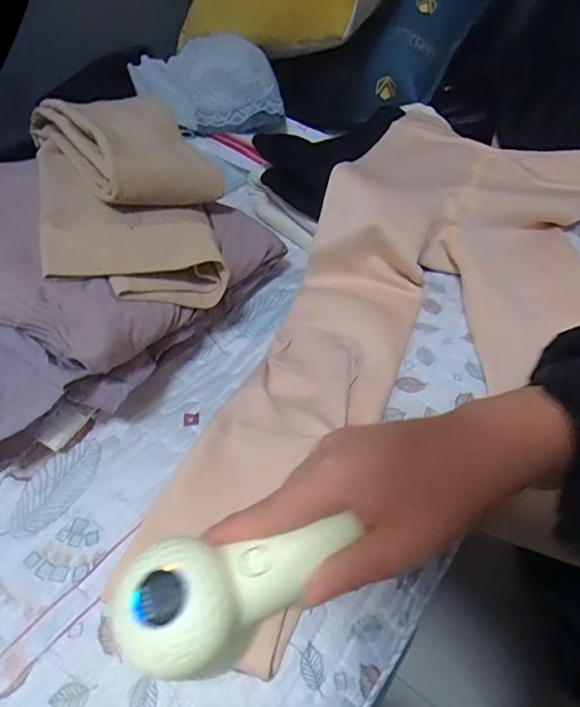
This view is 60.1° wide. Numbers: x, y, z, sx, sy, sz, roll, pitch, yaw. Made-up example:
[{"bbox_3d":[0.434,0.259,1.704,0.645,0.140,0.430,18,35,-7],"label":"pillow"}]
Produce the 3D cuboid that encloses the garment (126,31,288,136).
[{"bbox_3d":[-0.115,-0.356,0.679,0.169,0.084,0.170,29,52,28],"label":"garment"}]

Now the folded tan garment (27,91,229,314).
[{"bbox_3d":[-0.148,-0.156,0.464,0.155,0.093,0.279,-16,46,-14],"label":"folded tan garment"}]

